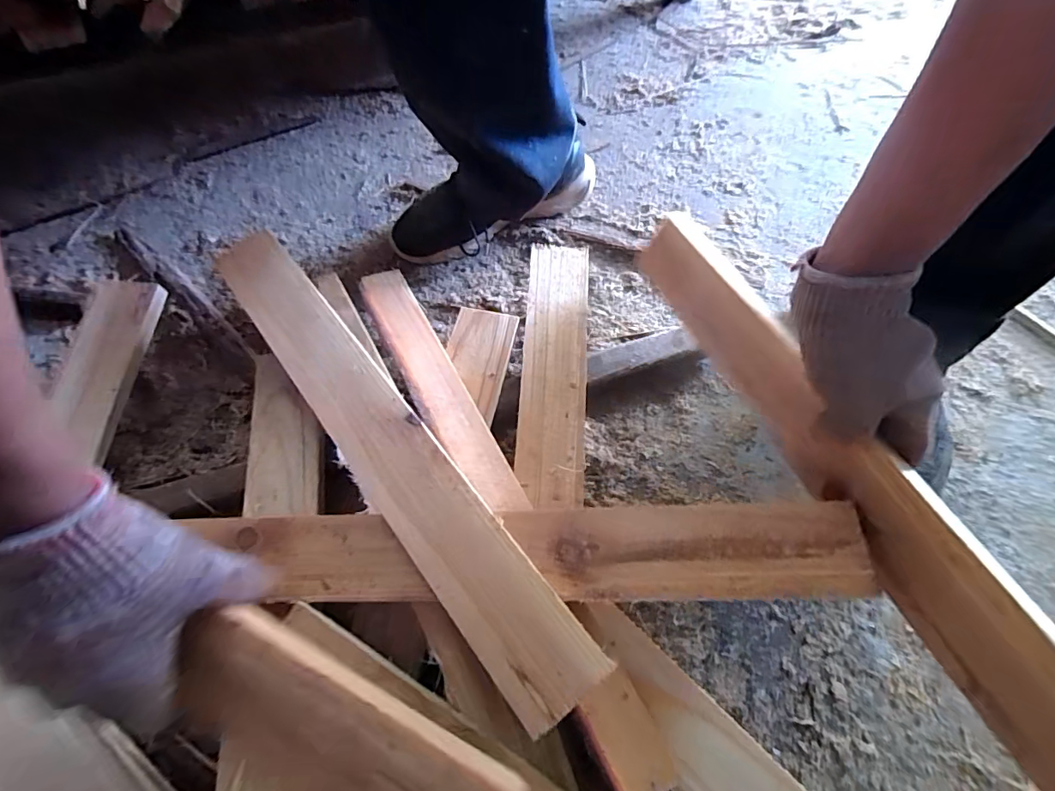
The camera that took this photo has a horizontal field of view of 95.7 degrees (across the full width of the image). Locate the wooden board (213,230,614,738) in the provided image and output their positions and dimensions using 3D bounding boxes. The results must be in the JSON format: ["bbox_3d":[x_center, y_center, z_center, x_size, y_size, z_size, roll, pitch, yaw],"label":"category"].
[{"bbox_3d":[-0.123,0.023,0.374,0.066,0.028,0.477,-35,66,-18],"label":"wooden board"}]

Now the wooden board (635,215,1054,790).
[{"bbox_3d":[0.213,0.034,0.346,0.017,0.065,0.484,-2,52,-33],"label":"wooden board"}]

